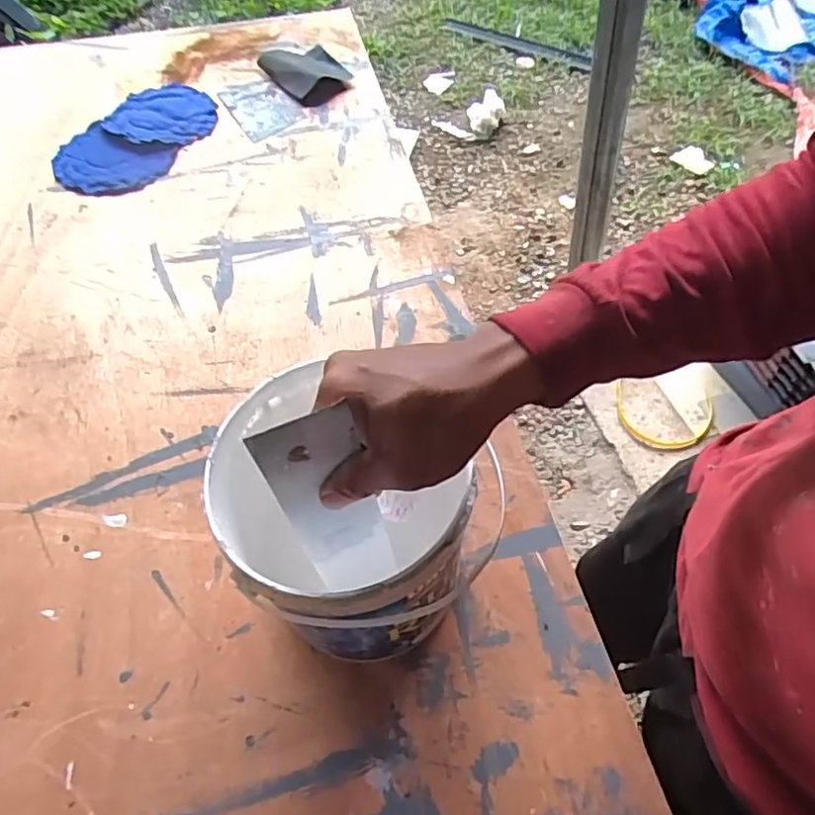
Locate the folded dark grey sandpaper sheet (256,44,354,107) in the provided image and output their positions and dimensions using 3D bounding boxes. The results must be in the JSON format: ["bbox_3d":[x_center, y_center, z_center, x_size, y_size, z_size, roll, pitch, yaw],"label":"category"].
[{"bbox_3d":[-0.169,-0.559,0.995,0.106,0.024,0.181,-31,62,-16],"label":"folded dark grey sandpaper sheet"}]

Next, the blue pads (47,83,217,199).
[{"bbox_3d":[-0.406,-0.409,0.907,0.168,0.017,0.258,25,62,16],"label":"blue pads"}]

